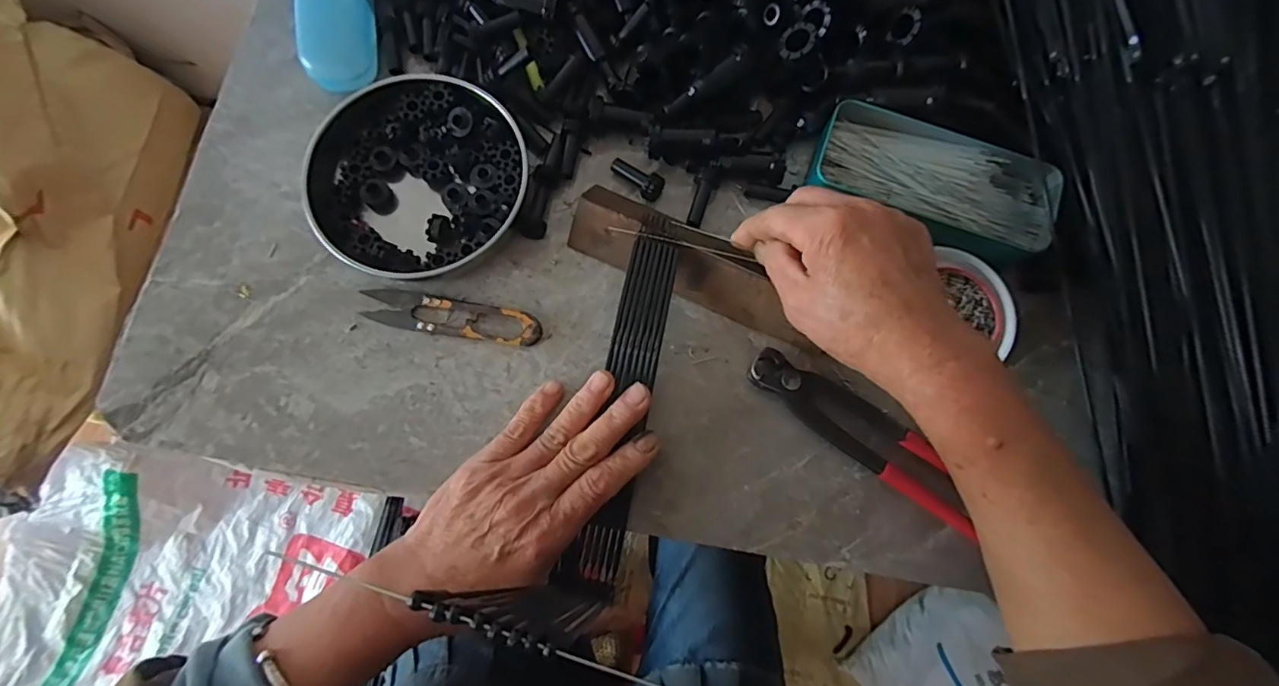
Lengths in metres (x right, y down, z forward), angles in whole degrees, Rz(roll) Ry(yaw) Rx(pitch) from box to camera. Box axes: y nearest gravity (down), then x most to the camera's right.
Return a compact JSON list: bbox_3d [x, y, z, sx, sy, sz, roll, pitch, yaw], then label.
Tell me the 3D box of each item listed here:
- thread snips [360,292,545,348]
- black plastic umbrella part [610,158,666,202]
[{"bbox_3d":[-0.122,-0.017,0.354,0.117,0.008,0.025,10,77,1],"label":"thread snips"},{"bbox_3d":[-0.003,-0.112,0.375,0.039,0.018,0.020,25,78,5],"label":"black plastic umbrella part"}]

